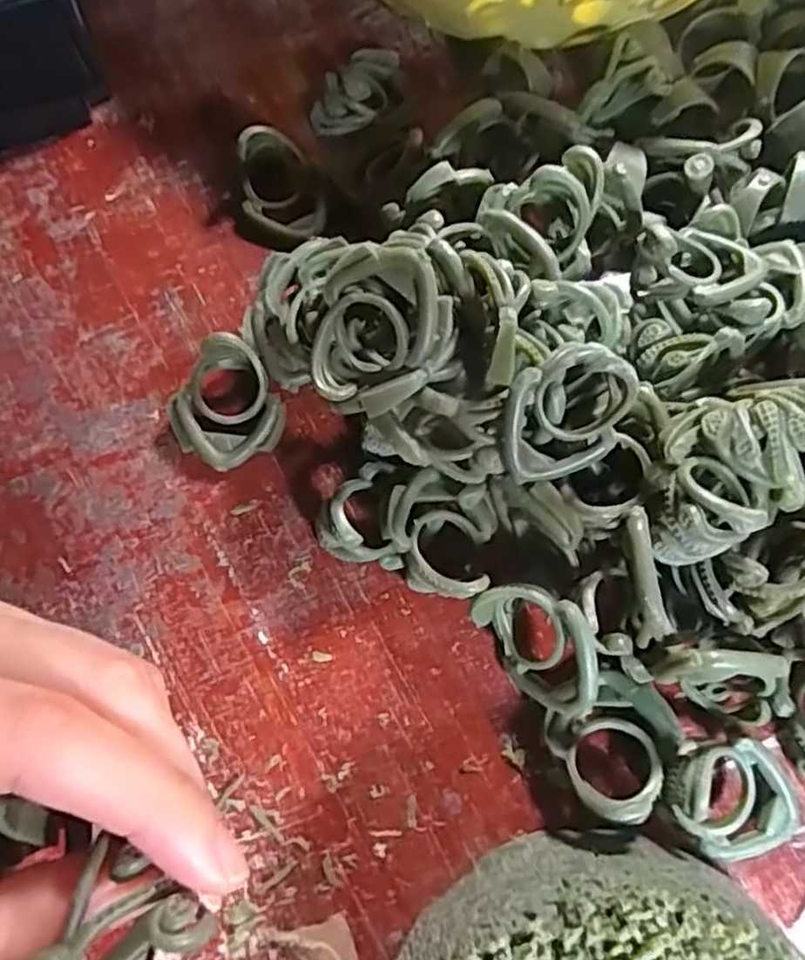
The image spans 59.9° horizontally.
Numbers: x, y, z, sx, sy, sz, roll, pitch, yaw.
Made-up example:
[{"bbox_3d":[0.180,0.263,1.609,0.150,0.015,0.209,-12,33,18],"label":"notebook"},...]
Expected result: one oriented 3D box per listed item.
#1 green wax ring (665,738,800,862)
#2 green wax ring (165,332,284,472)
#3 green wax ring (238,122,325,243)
[{"bbox_3d":[0.084,0.081,0.177,0.033,0.021,0.027,-10,71,-1],"label":"green wax ring"},{"bbox_3d":[-0.056,-0.023,0.212,0.033,0.025,0.032,-1,71,2],"label":"green wax ring"},{"bbox_3d":[-0.042,-0.100,0.237,0.026,0.024,0.029,-24,71,-6],"label":"green wax ring"}]

